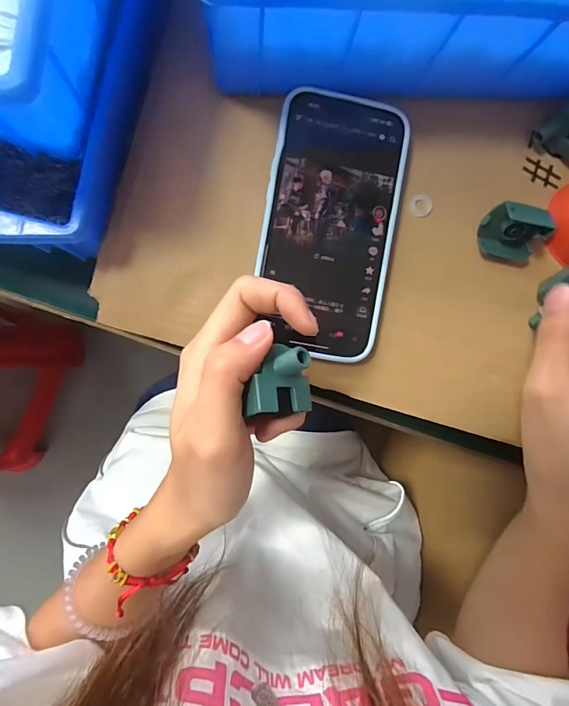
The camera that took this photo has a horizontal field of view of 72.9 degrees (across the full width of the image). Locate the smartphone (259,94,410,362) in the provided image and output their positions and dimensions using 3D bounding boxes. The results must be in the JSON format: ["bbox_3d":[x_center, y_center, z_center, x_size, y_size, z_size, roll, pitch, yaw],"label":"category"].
[{"bbox_3d":[0.026,-0.073,0.224,0.075,0.015,0.146,10,87,-6],"label":"smartphone"}]

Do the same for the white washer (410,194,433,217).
[{"bbox_3d":[0.084,-0.091,0.236,0.014,0.004,0.013,0,88,-7],"label":"white washer"}]

